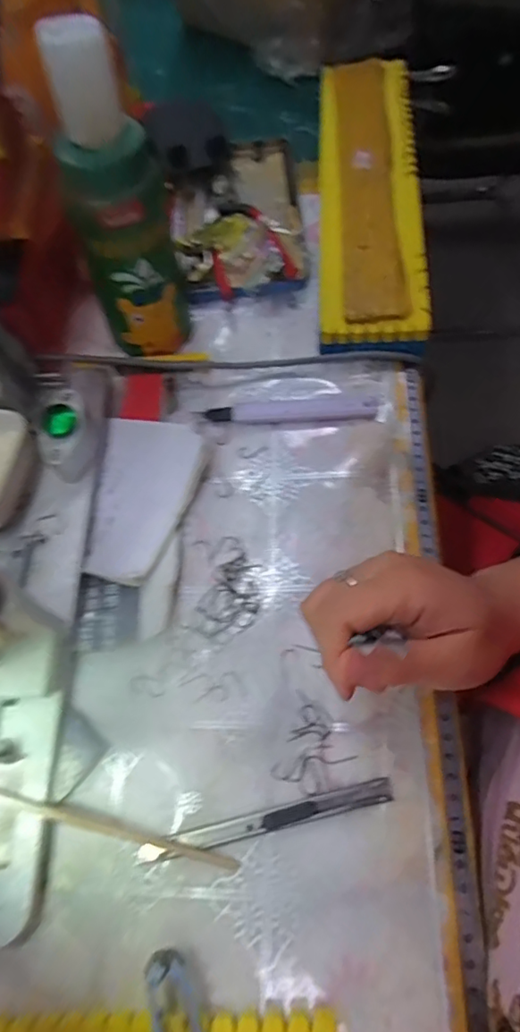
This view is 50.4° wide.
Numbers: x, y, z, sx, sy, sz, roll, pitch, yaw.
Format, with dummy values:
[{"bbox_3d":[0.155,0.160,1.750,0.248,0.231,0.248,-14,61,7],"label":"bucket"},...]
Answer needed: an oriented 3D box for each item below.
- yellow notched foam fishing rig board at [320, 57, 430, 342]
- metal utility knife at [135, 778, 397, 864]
[{"bbox_3d":[0.091,-0.275,0.460,0.074,0.024,0.308,1,65,6],"label":"yellow notched foam fishing rig board"},{"bbox_3d":[0.004,0.160,0.290,0.134,0.004,0.011,-14,64,-1],"label":"metal utility knife"}]

